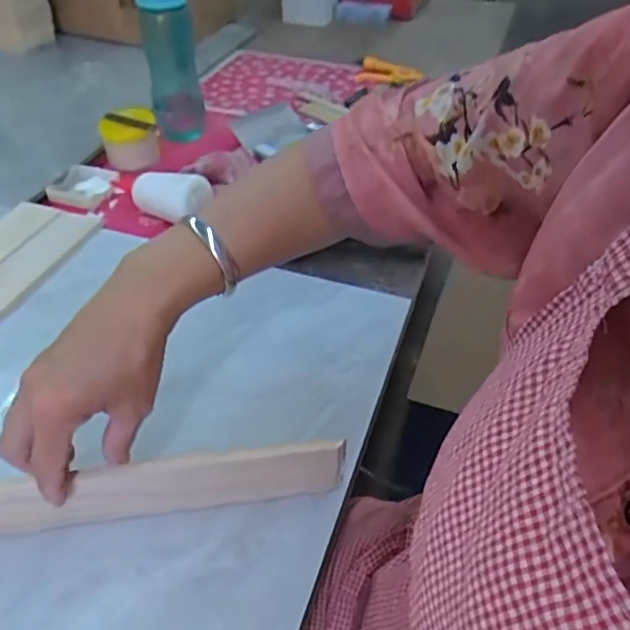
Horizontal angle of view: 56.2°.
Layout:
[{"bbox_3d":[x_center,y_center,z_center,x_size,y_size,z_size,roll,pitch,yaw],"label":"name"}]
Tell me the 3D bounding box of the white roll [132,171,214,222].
[{"bbox_3d":[-0.186,-0.154,0.751,0.105,0.043,0.051,9,43,8],"label":"white roll"}]

